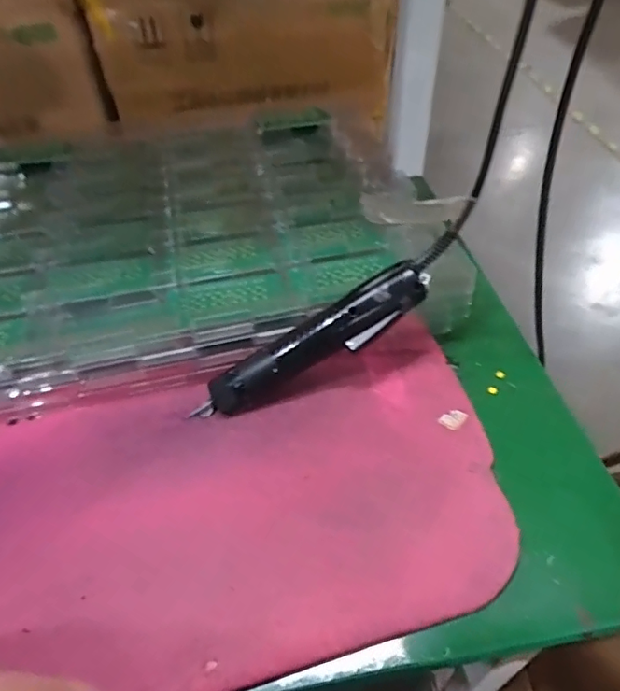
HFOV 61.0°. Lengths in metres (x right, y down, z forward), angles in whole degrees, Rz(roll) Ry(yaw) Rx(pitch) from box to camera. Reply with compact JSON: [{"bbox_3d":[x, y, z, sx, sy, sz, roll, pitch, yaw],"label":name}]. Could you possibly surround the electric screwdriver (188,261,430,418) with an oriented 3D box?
[{"bbox_3d":[-0.001,0.001,0.438,0.215,0.033,0.038,-32,56,9],"label":"electric screwdriver"}]

